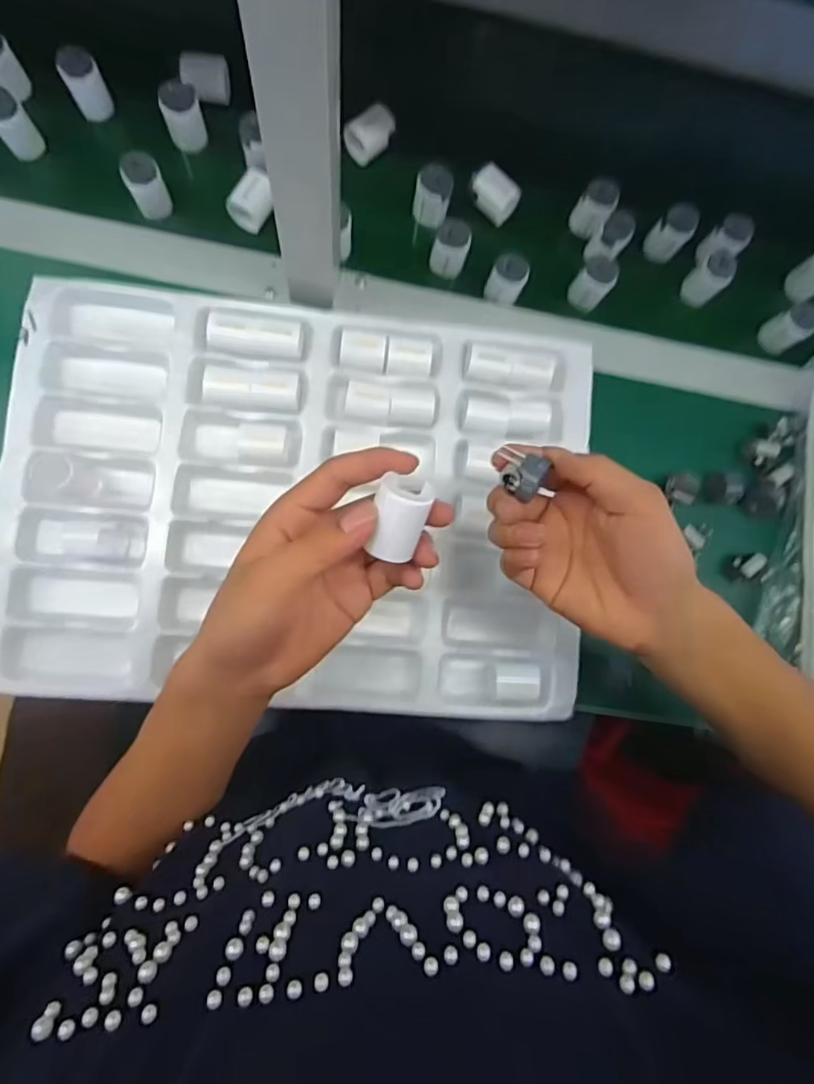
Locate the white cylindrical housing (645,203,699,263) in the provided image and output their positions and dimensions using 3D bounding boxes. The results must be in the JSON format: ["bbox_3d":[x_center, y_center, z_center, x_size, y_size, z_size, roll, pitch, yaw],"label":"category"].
[{"bbox_3d":[0.241,-0.283,0.504,0.030,0.043,0.033,0,86,-5],"label":"white cylindrical housing"}]

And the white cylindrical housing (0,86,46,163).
[{"bbox_3d":[-0.322,-0.342,0.450,0.028,0.044,0.027,0,86,-5],"label":"white cylindrical housing"}]

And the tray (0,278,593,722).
[{"bbox_3d":[-0.079,-0.031,0.442,0.448,0.030,0.318,5,85,-5],"label":"tray"}]

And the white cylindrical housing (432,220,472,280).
[{"bbox_3d":[0.038,-0.256,0.480,0.029,0.042,0.027,0,86,-5],"label":"white cylindrical housing"}]

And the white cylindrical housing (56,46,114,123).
[{"bbox_3d":[-0.264,-0.377,0.453,0.028,0.039,0.028,0,86,-5],"label":"white cylindrical housing"}]

